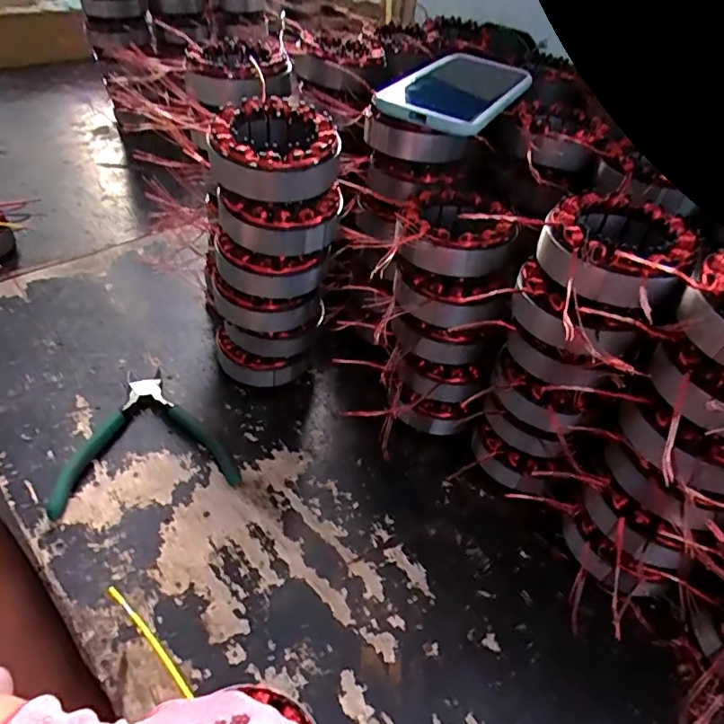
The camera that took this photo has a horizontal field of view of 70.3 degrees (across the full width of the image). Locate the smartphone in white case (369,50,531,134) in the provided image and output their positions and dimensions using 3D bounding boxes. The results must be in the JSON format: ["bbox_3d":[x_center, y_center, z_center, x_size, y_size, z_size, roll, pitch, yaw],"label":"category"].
[{"bbox_3d":[0.079,-0.223,0.424,0.086,0.014,0.160,23,47,16],"label":"smartphone in white case"}]

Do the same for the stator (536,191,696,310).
[{"bbox_3d":[0.149,-0.067,0.311,0.078,0.034,0.096,19,46,13],"label":"stator"}]

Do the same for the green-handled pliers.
[{"bbox_3d":[-0.180,0.058,0.430,0.134,0.011,0.127,-9,47,-15],"label":"green-handled pliers"}]

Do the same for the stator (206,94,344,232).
[{"bbox_3d":[-0.062,-0.139,0.359,0.090,0.052,0.083,-1,45,-7],"label":"stator"}]

